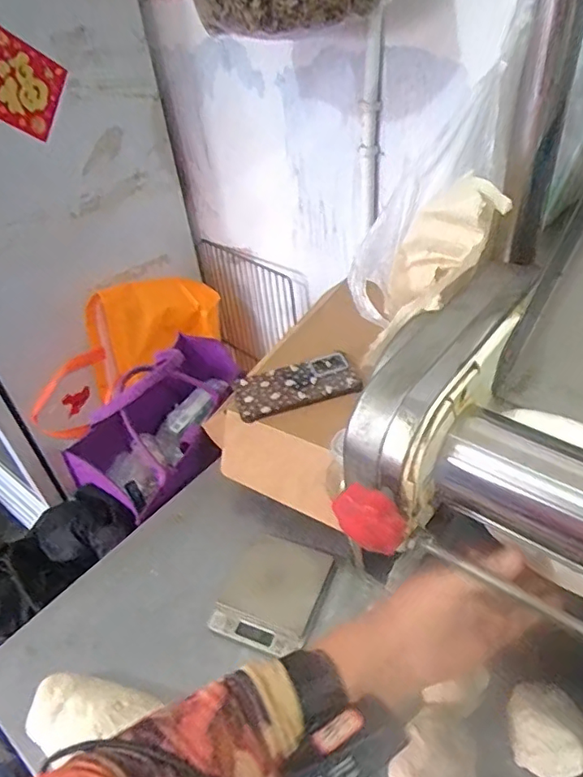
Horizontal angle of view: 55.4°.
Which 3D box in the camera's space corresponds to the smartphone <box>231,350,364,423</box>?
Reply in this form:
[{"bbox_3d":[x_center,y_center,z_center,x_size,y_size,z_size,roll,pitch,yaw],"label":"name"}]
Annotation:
[{"bbox_3d":[0.006,-0.005,0.762,0.167,0.015,0.073,-14,58,-9],"label":"smartphone"}]

